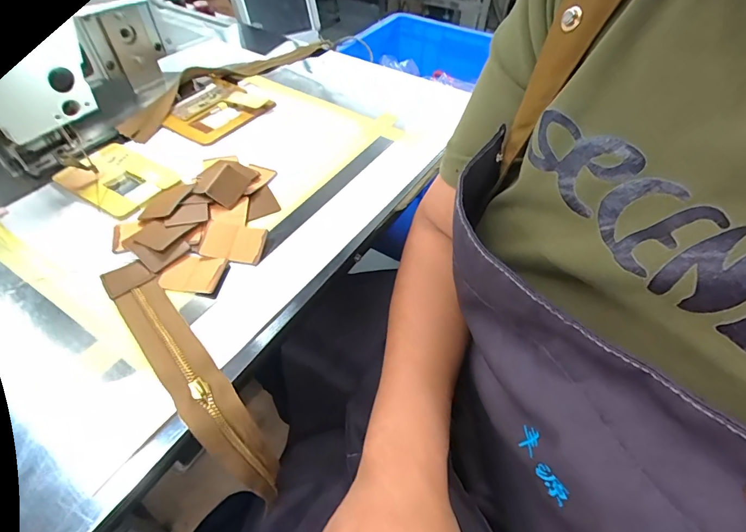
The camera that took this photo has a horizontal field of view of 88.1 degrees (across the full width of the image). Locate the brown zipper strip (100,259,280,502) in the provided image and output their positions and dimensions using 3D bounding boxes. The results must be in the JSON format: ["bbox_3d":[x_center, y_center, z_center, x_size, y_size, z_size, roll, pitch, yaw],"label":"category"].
[{"bbox_3d":[-0.146,0.099,0.330,0.035,0.151,0.170,-33,59,-25],"label":"brown zipper strip"}]

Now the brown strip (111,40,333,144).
[{"bbox_3d":[-0.184,-0.257,0.515,0.057,0.029,0.332,32,57,22],"label":"brown strip"}]

